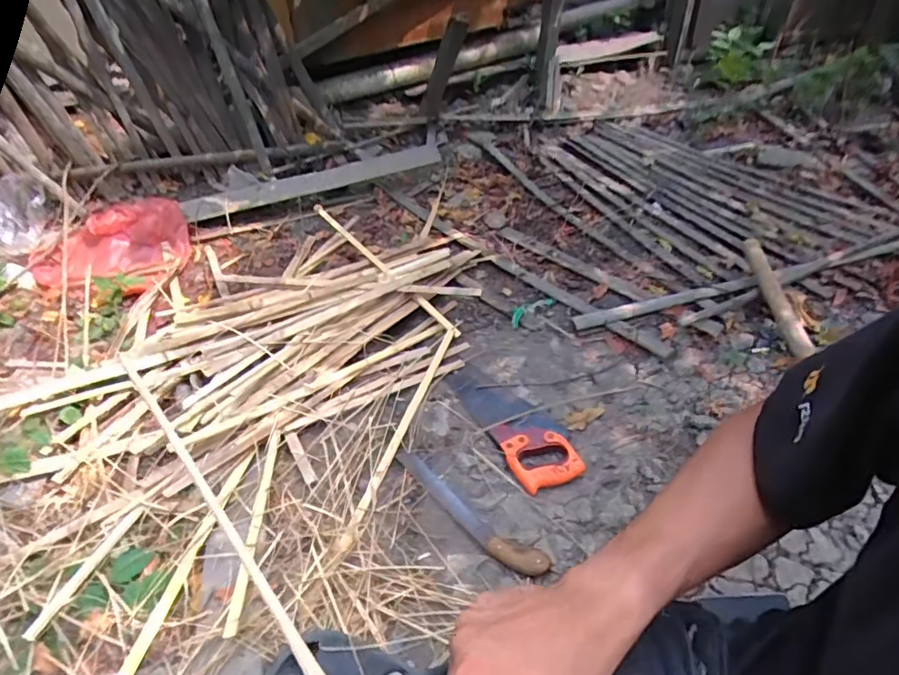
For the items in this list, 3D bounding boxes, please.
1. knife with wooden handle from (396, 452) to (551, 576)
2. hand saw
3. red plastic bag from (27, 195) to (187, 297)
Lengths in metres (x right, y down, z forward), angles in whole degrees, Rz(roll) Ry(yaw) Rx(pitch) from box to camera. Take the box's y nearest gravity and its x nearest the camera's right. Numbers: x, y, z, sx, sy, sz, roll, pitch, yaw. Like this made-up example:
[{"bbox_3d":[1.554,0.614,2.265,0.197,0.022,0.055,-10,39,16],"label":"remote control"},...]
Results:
[{"bbox_3d":[0.022,0.288,0.873,0.321,0.019,0.049,29,51,32],"label":"knife with wooden handle"},{"bbox_3d":[0.121,0.144,0.989,0.130,0.024,0.319,-22,44,-19],"label":"hand saw"},{"bbox_3d":[-0.919,-0.235,1.369,0.397,0.115,0.255,-6,44,-3],"label":"red plastic bag"}]

